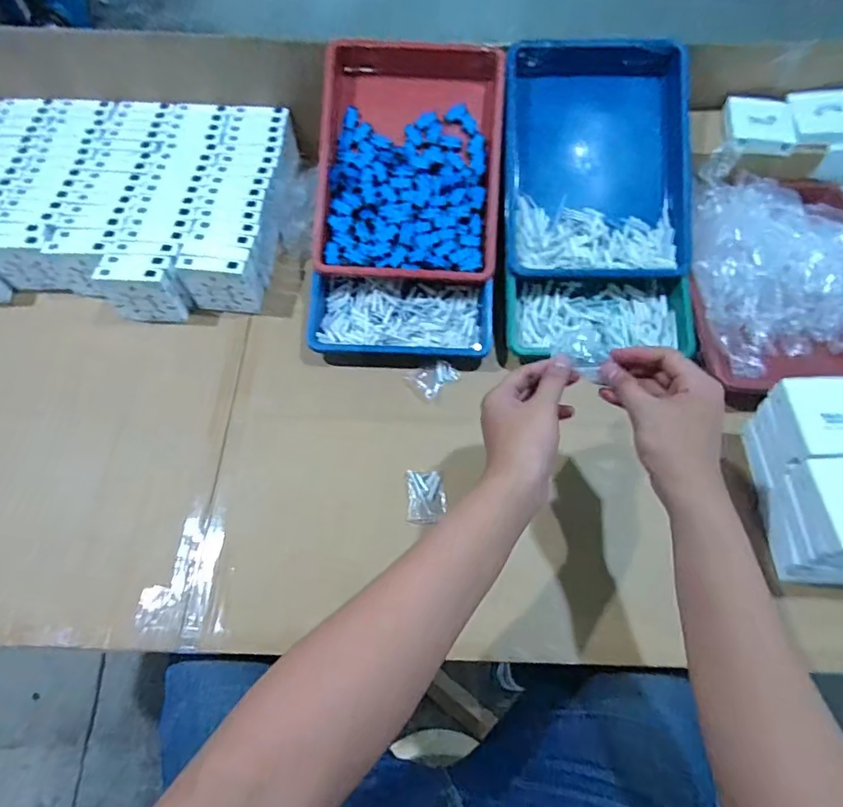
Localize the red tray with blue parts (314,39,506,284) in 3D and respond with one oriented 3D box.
[{"bbox_3d":[-0.015,-0.334,0.685,0.236,0.064,0.336,4,82,1],"label":"red tray with blue parts"}]

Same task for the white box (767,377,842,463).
[{"bbox_3d":[0.413,0.017,0.514,0.086,0.044,0.085,1,63,1],"label":"white box"}]

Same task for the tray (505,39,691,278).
[{"bbox_3d":[0.234,-0.336,0.680,0.244,0.057,0.335,0,84,0],"label":"tray"}]

